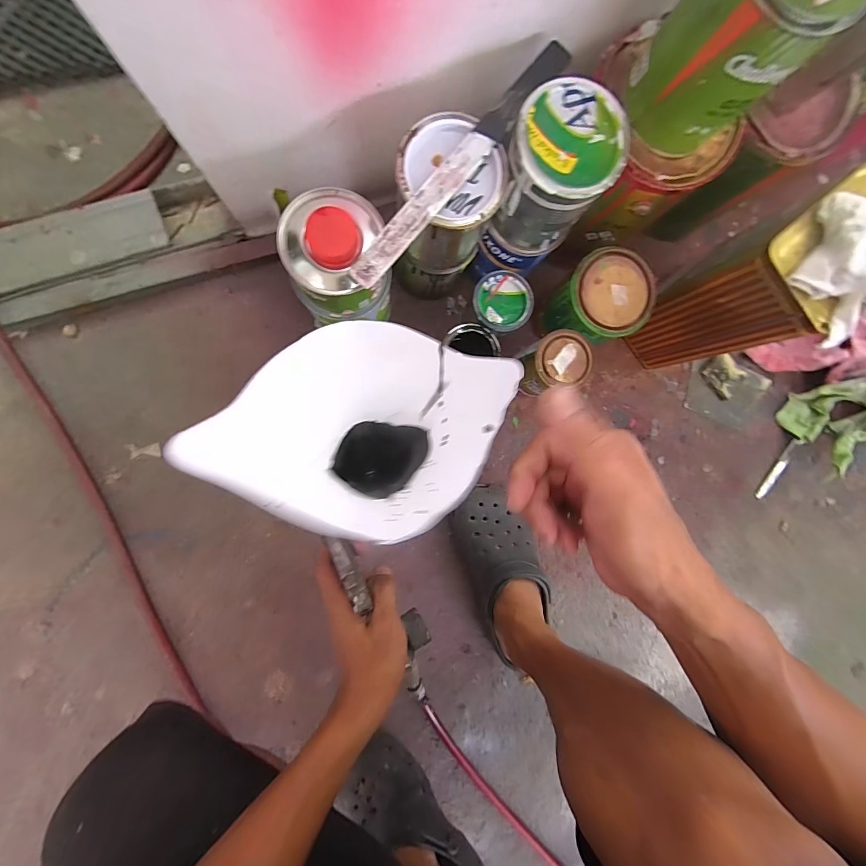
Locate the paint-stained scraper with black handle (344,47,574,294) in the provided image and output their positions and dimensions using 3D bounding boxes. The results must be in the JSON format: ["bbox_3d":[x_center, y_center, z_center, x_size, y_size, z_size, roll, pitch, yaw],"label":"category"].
[{"bbox_3d":[0.027,-0.245,0.348,0.025,0.007,0.285,40,88,-4],"label":"paint-stained scraper with black handle"}]

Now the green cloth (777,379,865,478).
[{"bbox_3d":[0.679,-0.039,0.604,0.233,0.074,0.103,-24,94,-4],"label":"green cloth"}]

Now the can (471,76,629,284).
[{"bbox_3d":[0.115,-0.259,0.407,0.100,0.145,0.103,-2,92,-5],"label":"can"}]

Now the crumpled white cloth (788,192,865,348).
[{"bbox_3d":[0.383,-0.155,0.345,0.095,0.034,0.117,-35,94,-3],"label":"crumpled white cloth"}]

